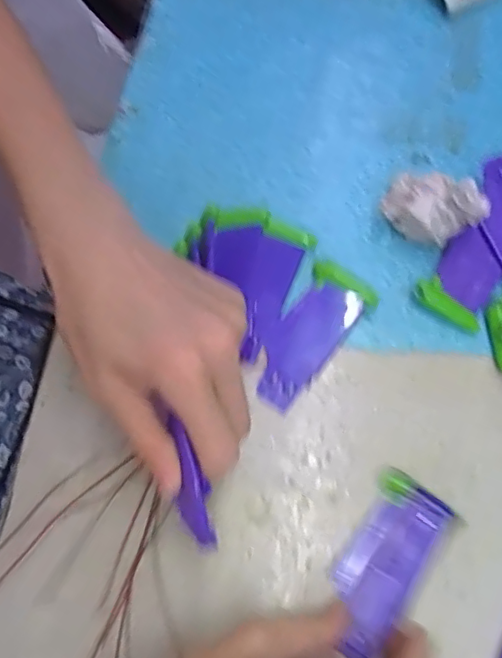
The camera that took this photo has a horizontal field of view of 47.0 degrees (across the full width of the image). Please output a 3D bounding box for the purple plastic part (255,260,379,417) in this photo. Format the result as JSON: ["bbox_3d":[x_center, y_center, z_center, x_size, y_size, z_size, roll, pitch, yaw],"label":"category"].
[{"bbox_3d":[0.035,0.005,0.334,0.039,0.010,0.089,30,73,13],"label":"purple plastic part"}]

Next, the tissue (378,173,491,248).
[{"bbox_3d":[0.106,-0.072,0.335,0.054,0.055,0.028,38,75,16],"label":"tissue"}]

